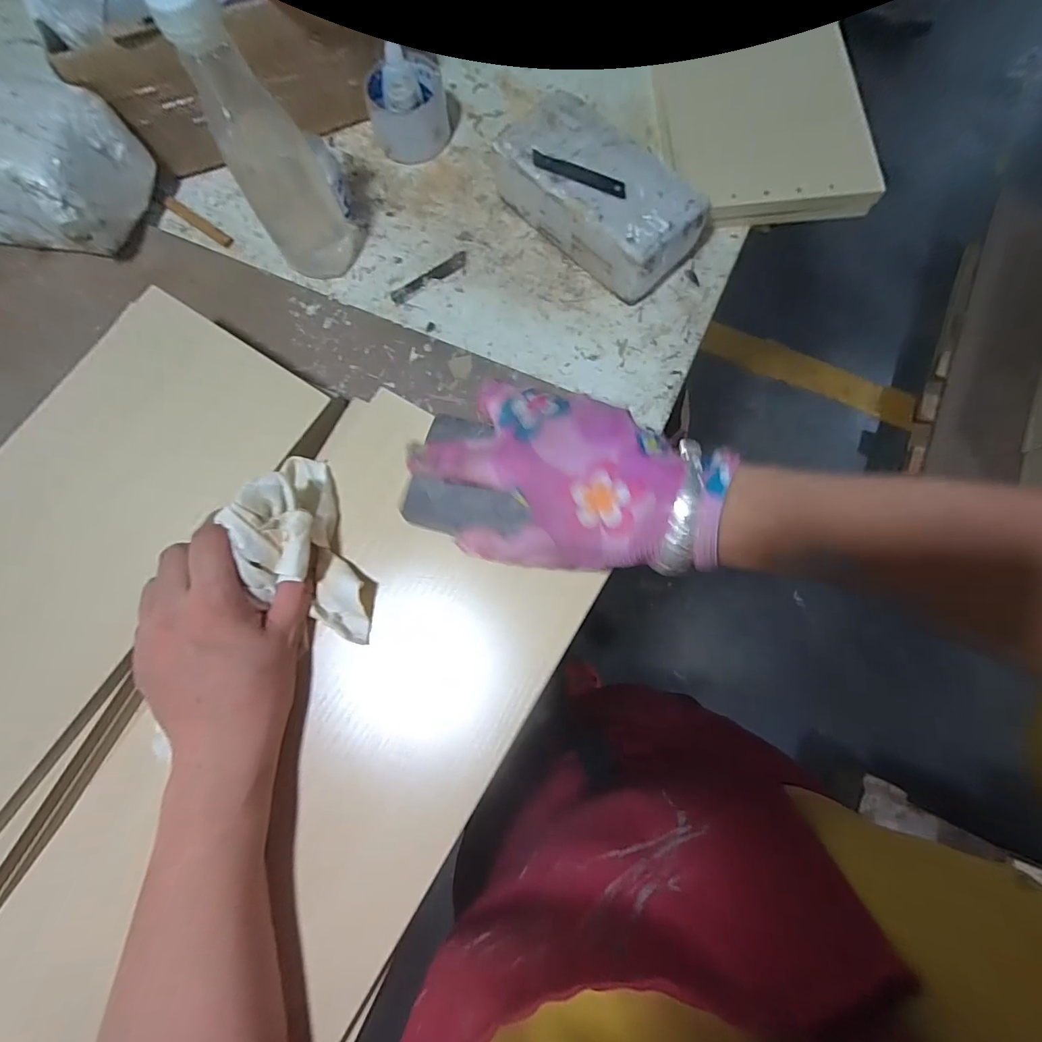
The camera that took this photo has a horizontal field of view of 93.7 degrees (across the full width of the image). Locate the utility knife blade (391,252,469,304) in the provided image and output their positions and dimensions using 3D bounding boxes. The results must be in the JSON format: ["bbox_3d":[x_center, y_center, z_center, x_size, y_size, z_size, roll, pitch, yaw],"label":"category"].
[{"bbox_3d":[-0.095,-0.256,0.512,0.091,0.004,0.018,-37,79,-7],"label":"utility knife blade"}]

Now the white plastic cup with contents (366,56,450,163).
[{"bbox_3d":[-0.120,-0.447,0.529,0.079,0.056,0.079,0,77,1],"label":"white plastic cup with contents"}]

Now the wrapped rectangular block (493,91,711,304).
[{"bbox_3d":[0.073,-0.319,0.487,0.205,0.069,0.106,44,82,10],"label":"wrapped rectangular block"}]

